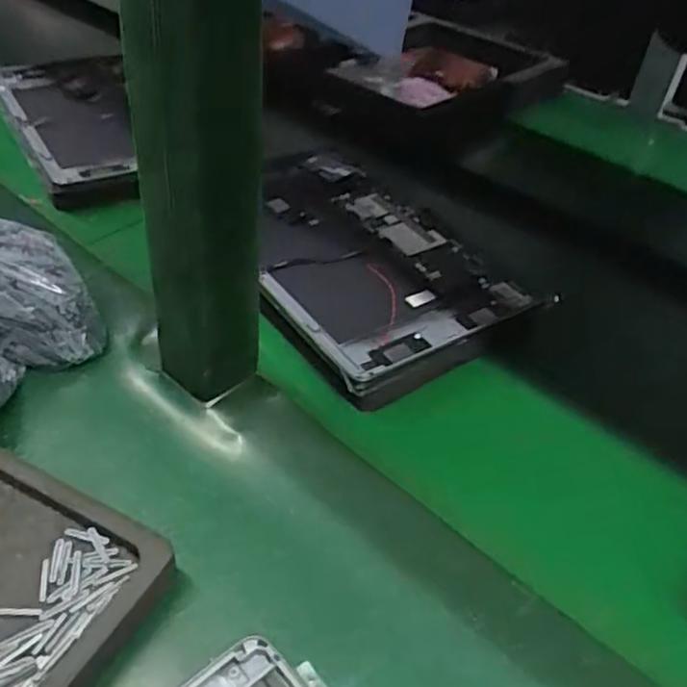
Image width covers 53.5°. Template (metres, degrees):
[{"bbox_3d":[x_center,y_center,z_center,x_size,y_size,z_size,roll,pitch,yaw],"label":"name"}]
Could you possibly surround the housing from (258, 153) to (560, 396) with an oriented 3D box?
[{"bbox_3d":[0.009,-0.065,0.496,0.159,0.021,0.232,-24,49,-31],"label":"housing"}]

